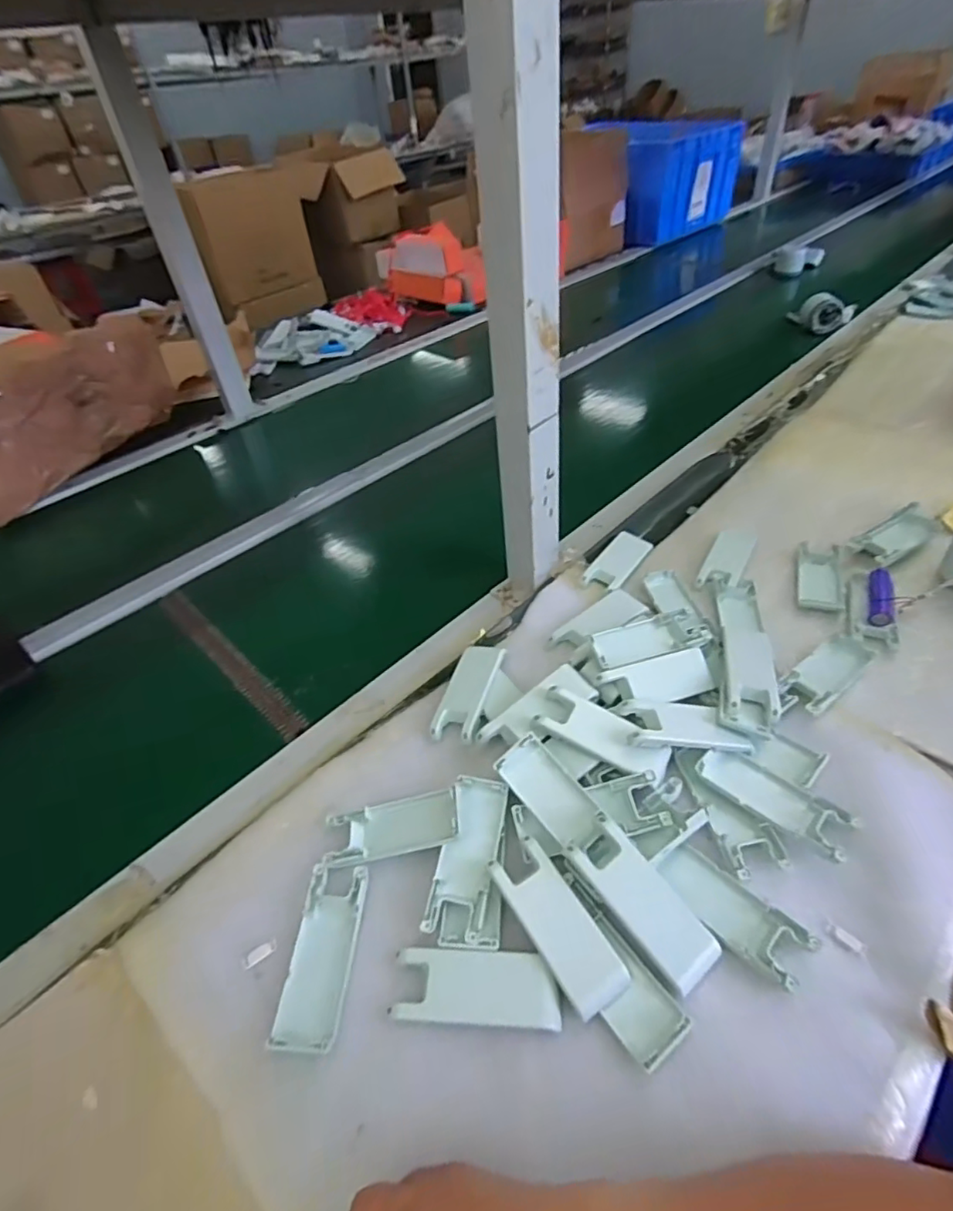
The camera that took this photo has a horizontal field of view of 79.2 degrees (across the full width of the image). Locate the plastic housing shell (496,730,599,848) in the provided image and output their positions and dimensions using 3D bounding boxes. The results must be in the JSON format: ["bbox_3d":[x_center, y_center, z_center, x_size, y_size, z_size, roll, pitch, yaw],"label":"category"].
[{"bbox_3d":[0.054,0.136,0.419,0.038,0.015,0.082,-32,65,-26],"label":"plastic housing shell"}]

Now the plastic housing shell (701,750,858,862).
[{"bbox_3d":[0.214,0.140,0.418,0.102,0.011,0.039,31,55,34],"label":"plastic housing shell"}]

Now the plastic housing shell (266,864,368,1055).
[{"bbox_3d":[-0.100,0.224,0.373,0.039,0.006,0.103,0,43,7],"label":"plastic housing shell"}]

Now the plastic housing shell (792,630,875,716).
[{"bbox_3d":[0.302,0.054,0.492,0.109,0.008,0.039,-32,48,-25],"label":"plastic housing shell"}]

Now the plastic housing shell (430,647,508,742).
[{"bbox_3d":[-0.007,0.076,0.508,0.039,0.018,0.096,9,45,17],"label":"plastic housing shell"}]

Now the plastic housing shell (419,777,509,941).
[{"bbox_3d":[-0.006,0.171,0.401,0.039,0.017,0.101,5,44,13],"label":"plastic housing shell"}]

